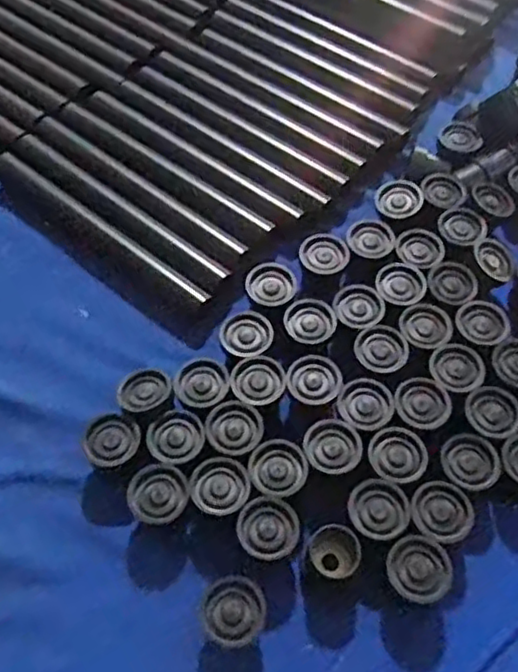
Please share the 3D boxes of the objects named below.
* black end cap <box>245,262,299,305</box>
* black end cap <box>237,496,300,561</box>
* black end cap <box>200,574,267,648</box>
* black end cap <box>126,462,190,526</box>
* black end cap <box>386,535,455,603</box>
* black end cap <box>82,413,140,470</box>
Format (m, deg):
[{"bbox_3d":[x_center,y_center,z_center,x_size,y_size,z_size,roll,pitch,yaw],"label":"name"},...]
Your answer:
[{"bbox_3d":[0.009,-0.036,0.473,0.036,0.012,0.031,-13,60,-9],"label":"black end cap"},{"bbox_3d":[0.006,0.116,0.391,0.035,0.026,0.035,1,59,-1],"label":"black end cap"},{"bbox_3d":[-0.013,0.153,0.365,0.034,0.030,0.035,1,59,-1],"label":"black end cap"},{"bbox_3d":[-0.059,0.098,0.402,0.035,0.023,0.035,1,59,-1],"label":"black end cap"},{"bbox_3d":[0.091,0.136,0.380,0.034,0.024,0.035,1,59,-1],"label":"black end cap"},{"bbox_3d":[-0.091,0.070,0.420,0.034,0.027,0.034,1,59,-1],"label":"black end cap"}]

